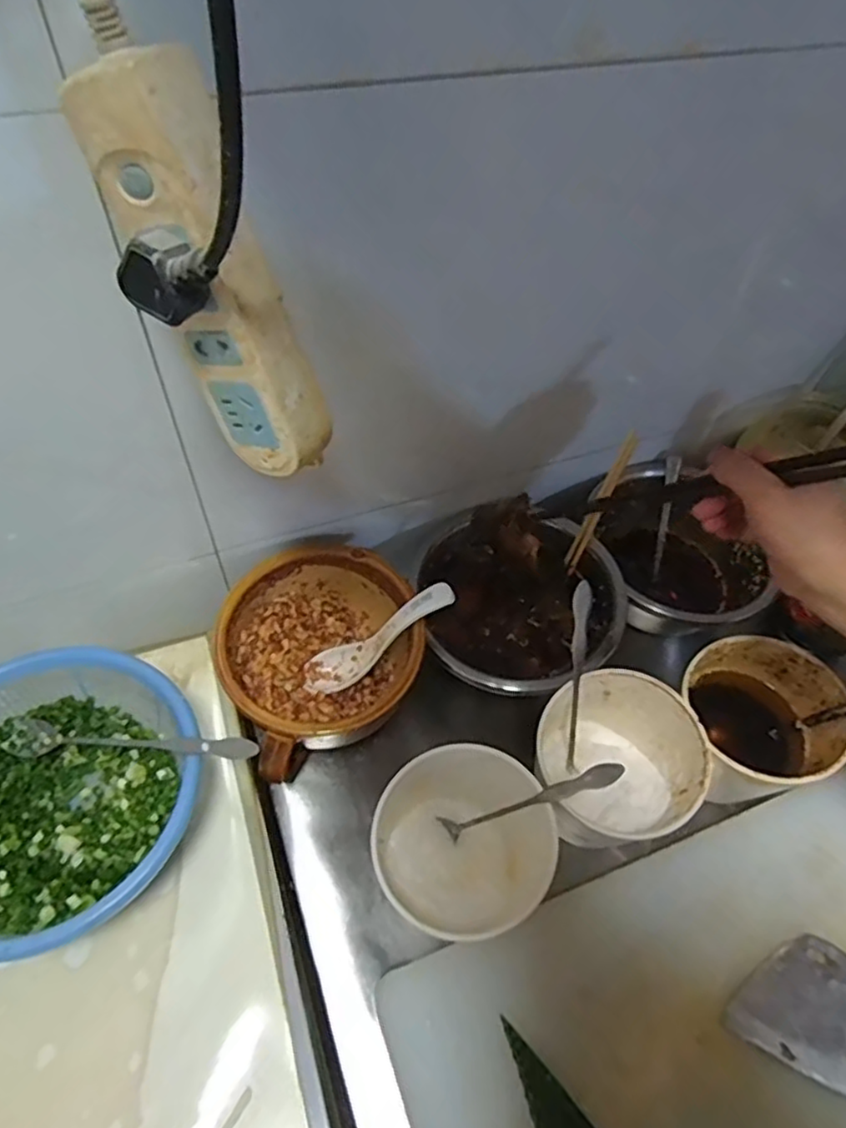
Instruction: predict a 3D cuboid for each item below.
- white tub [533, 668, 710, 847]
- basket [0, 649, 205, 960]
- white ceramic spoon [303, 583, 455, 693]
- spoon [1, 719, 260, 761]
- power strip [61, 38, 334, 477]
[{"bbox_3d":[0.142,0.141,0.487,0.099,0.077,0.115,-13,56,-13],"label":"white tub"},{"bbox_3d":[-0.231,0.149,0.419,0.177,0.069,0.172,1,53,-2],"label":"basket"},{"bbox_3d":[-0.034,0.057,0.512,0.138,0.033,0.032,-38,52,24],"label":"white ceramic spoon"},{"bbox_3d":[-0.192,0.117,0.430,0.183,0.012,0.026,-2,51,16],"label":"spoon"},{"bbox_3d":[-0.086,-0.114,0.280,0.056,0.163,0.031,17,51,36],"label":"power strip"}]

